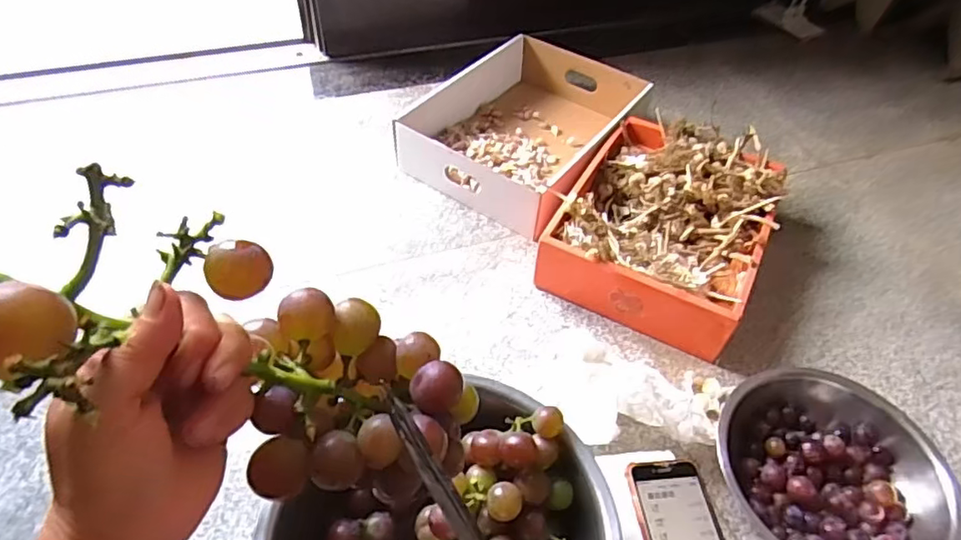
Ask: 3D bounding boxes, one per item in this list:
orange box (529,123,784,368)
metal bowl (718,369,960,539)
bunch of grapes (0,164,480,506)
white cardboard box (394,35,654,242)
[{"bbox_3d":[0.303,-0.082,0.964,0.294,0.136,0.400,23,51,18],"label":"orange box"},{"bbox_3d":[0.414,0.239,0.716,0.256,0.091,0.236,1,48,-1],"label":"metal bowl"},{"bbox_3d":[-0.102,0.037,0.262,0.079,0.241,0.089,-34,48,17],"label":"bunch of grapes"},{"bbox_3d":[0.095,-0.284,1.153,0.363,0.105,0.453,29,53,22],"label":"white cardboard box"}]

